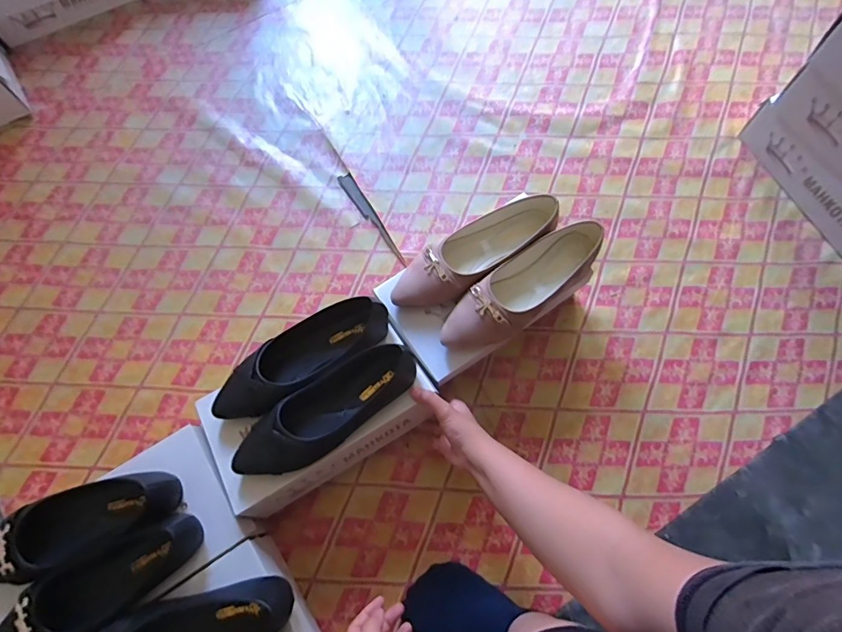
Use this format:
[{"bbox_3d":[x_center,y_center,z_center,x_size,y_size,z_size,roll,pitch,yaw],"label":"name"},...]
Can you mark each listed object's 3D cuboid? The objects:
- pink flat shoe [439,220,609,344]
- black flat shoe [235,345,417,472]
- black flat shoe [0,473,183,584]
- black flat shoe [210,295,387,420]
[{"bbox_3d":[0.145,-0.043,0.645,0.266,0.058,0.092,-35,75,-10],"label":"pink flat shoe"},{"bbox_3d":[-0.115,0.119,0.581,0.240,0.056,0.079,-34,75,-10],"label":"black flat shoe"},{"bbox_3d":[-0.406,0.246,0.545,0.237,0.060,0.082,-18,72,-5],"label":"black flat shoe"},{"bbox_3d":[-0.161,0.059,0.613,0.240,0.057,0.085,-33,75,-10],"label":"black flat shoe"}]

